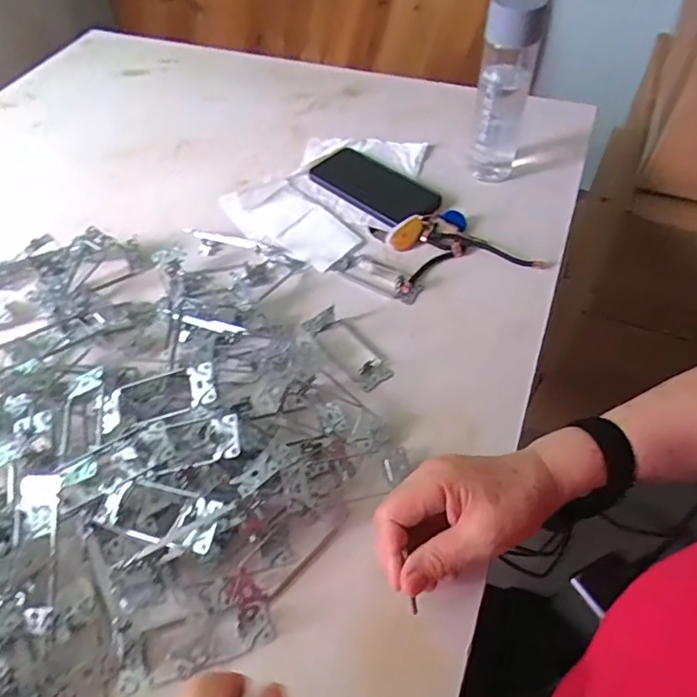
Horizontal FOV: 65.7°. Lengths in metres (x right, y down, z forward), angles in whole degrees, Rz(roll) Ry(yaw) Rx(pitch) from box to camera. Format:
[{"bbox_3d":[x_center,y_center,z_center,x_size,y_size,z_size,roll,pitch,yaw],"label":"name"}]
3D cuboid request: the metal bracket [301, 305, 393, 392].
[{"bbox_3d":[-0.001,-0.005,0.528,0.043,0.027,0.104,-36,59,-22],"label":"metal bracket"}]

